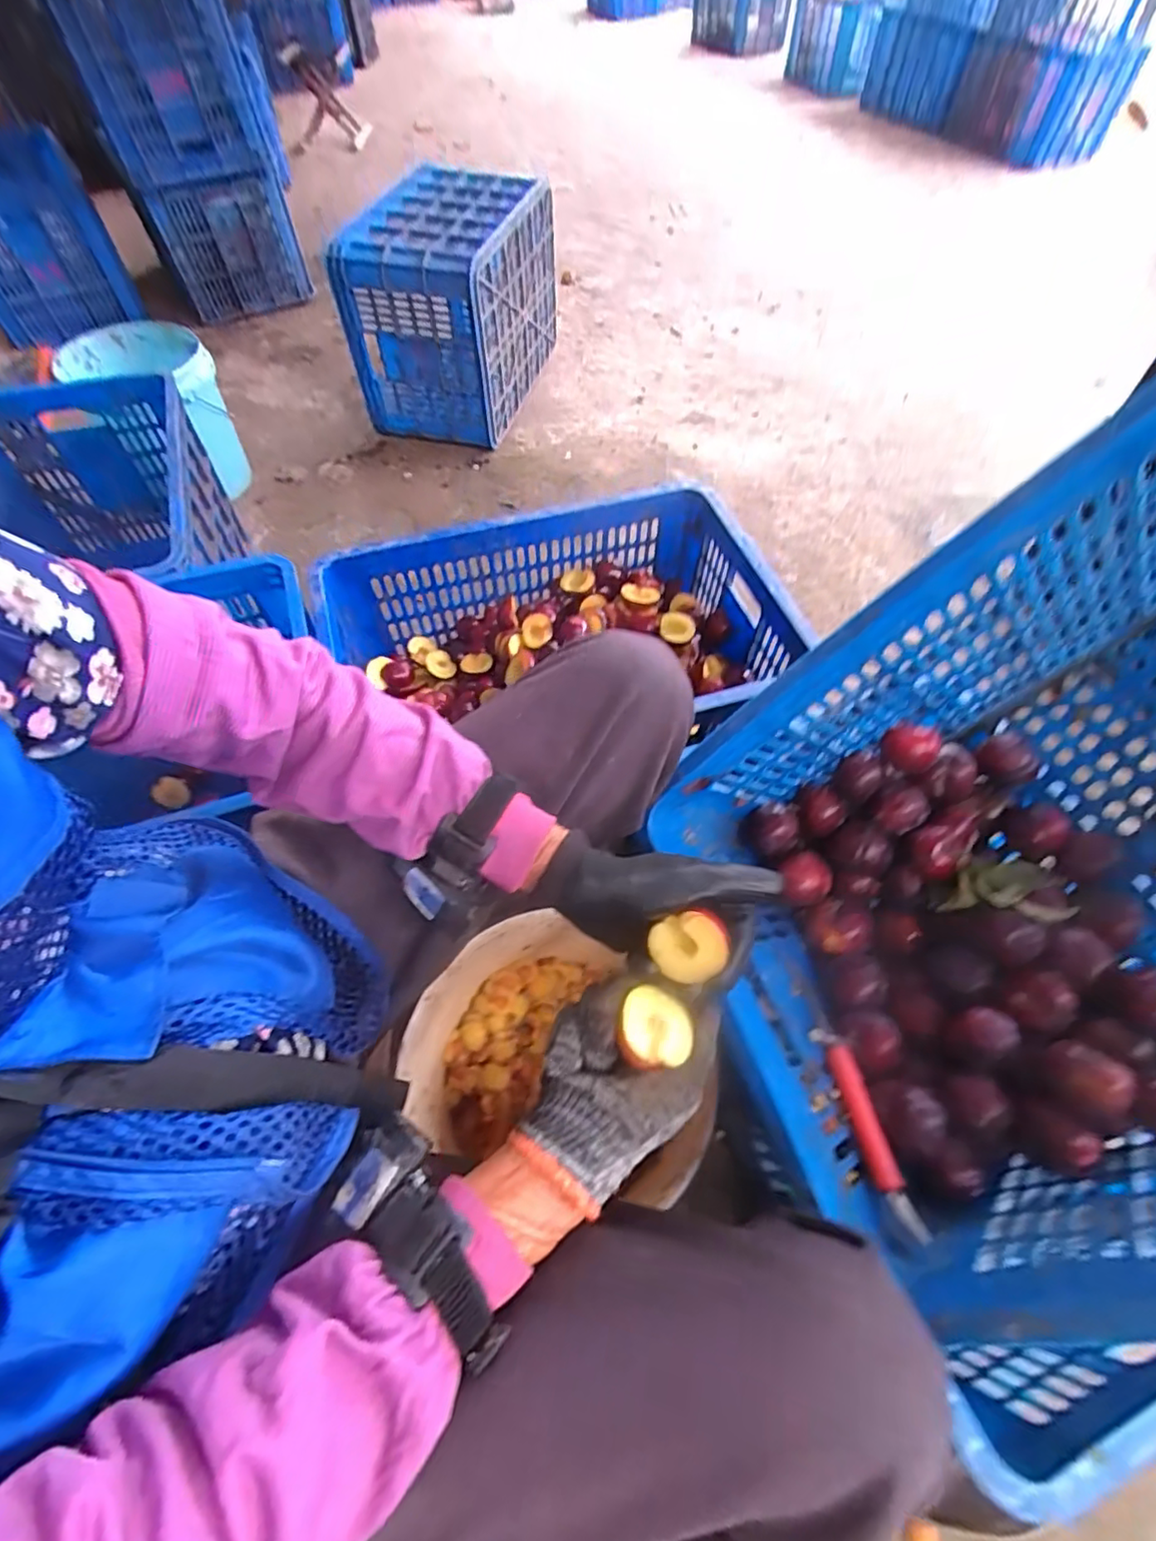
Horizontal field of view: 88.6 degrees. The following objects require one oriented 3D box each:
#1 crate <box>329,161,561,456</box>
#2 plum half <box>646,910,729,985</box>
[{"bbox_3d":[-0.284,-1.074,1.387,0.328,0.364,0.491,12,60,9],"label":"crate"},{"bbox_3d":[0.069,0.103,0.354,0.036,0.044,0.023,52,27,10],"label":"plum half"}]

